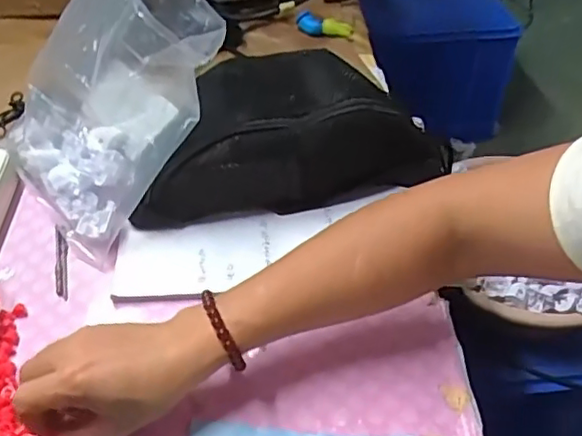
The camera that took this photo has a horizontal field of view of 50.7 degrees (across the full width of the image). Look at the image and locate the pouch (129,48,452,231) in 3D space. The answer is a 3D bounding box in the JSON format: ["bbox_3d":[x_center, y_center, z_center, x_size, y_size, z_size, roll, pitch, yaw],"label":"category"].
[{"bbox_3d":[-0.002,-0.085,0.556,0.282,0.083,0.136,-8,46,-6],"label":"pouch"}]

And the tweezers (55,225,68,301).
[{"bbox_3d":[-0.188,0.034,0.503,0.010,0.004,0.079,-11,47,-9],"label":"tweezers"}]

